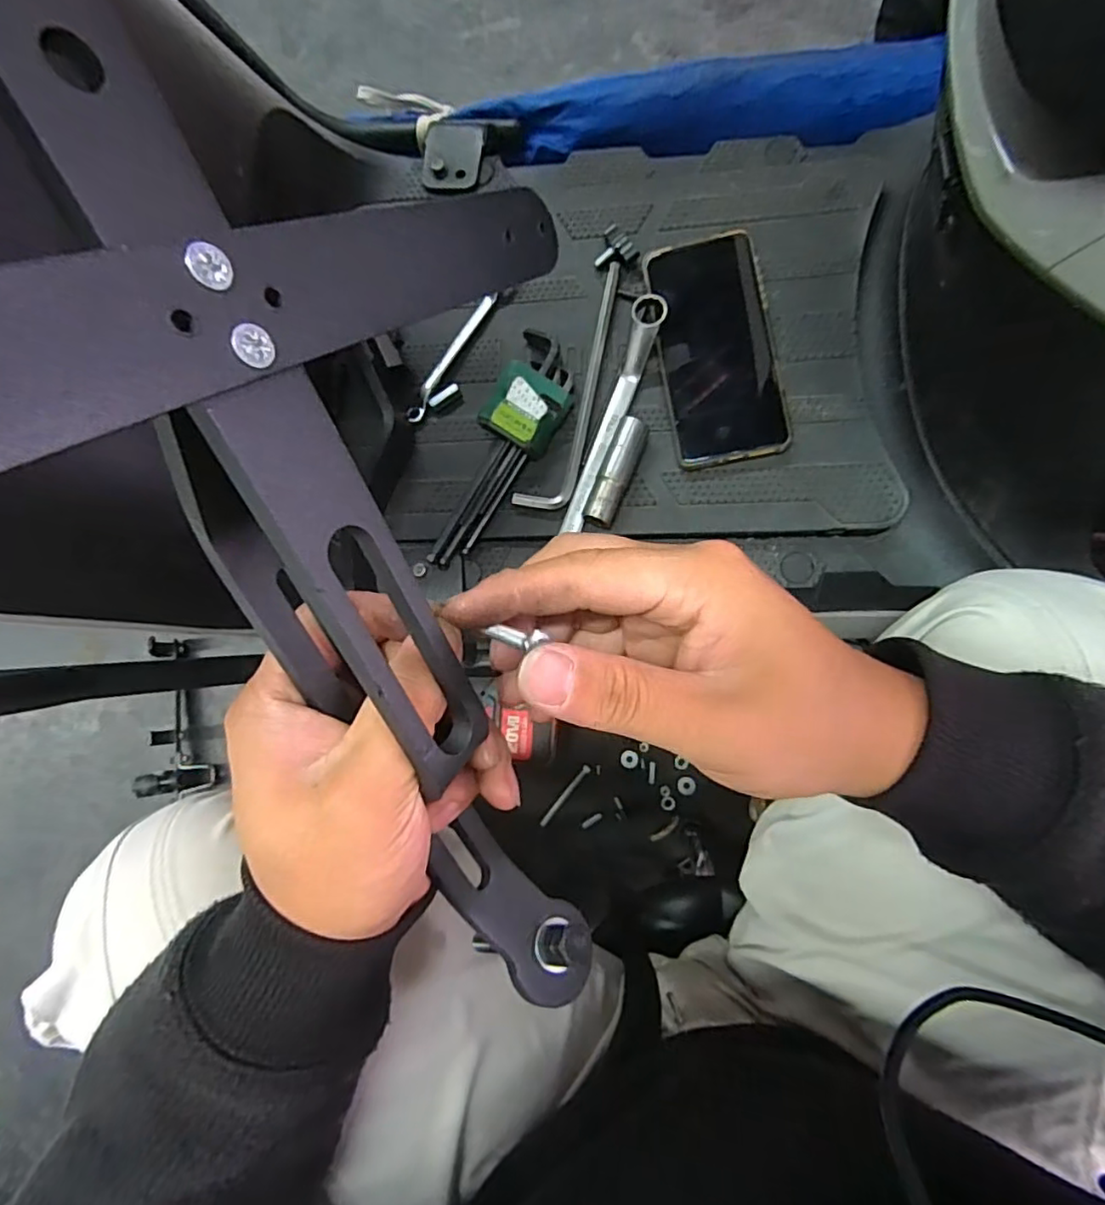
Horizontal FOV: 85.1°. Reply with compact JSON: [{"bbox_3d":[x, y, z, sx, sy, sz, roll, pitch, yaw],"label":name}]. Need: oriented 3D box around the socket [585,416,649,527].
[{"bbox_3d":[0.047,-0.094,0.437,0.021,0.020,0.079,23,84,7],"label":"socket"}]

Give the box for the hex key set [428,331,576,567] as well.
[{"bbox_3d":[-0.034,-0.115,0.443,0.051,0.033,0.193,25,84,7],"label":"hex key set"}]

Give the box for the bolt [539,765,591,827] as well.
[{"bbox_3d":[0.016,0.250,0.780,0.010,0.013,0.094,41,87,8],"label":"bolt"}]

